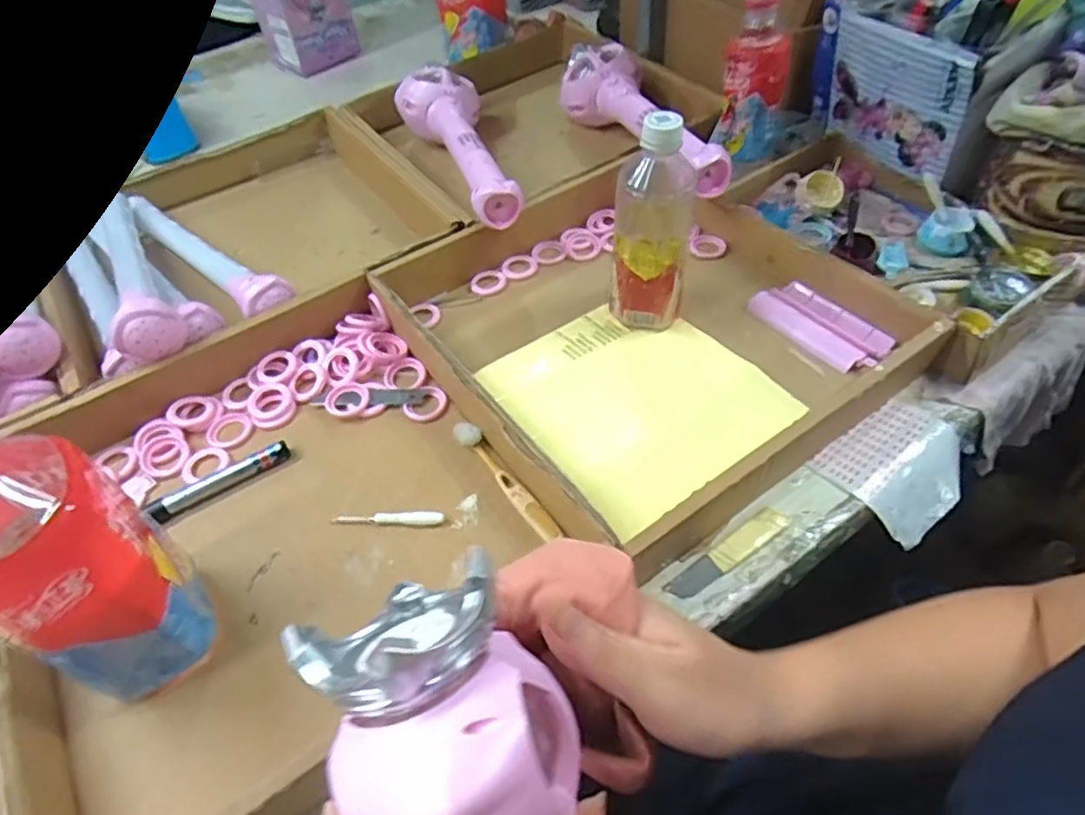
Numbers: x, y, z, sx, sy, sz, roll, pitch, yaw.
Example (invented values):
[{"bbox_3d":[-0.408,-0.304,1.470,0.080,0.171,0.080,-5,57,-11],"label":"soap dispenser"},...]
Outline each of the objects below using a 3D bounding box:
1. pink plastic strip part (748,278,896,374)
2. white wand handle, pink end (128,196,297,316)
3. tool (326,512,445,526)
[{"bbox_3d":[0.256,-0.076,0.593,0.066,0.013,0.121,-29,54,-20],"label":"pink plastic strip part"},{"bbox_3d":[-0.358,-0.160,0.683,0.293,0.046,0.047,33,59,28],"label":"white wand handle, pink end"},{"bbox_3d":[-0.116,0.082,0.487,0.084,0.004,0.011,1,49,5],"label":"tool"}]

